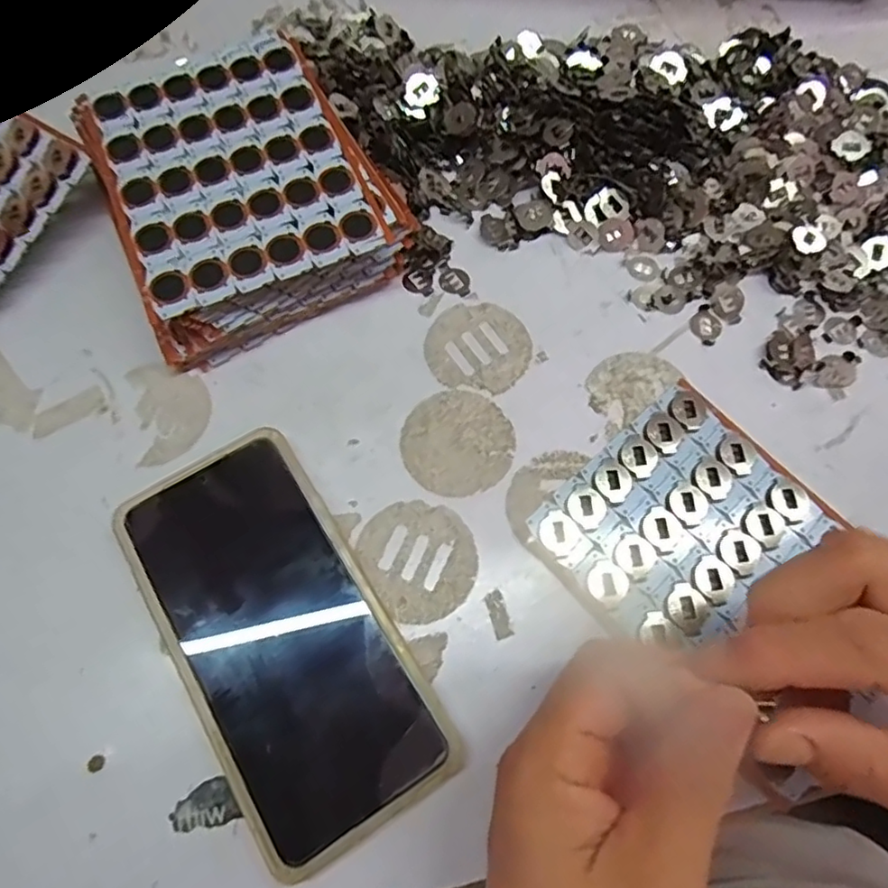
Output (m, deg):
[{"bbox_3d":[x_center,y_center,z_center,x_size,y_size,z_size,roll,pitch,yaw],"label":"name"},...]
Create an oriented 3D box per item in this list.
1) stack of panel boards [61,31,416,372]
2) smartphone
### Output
[{"bbox_3d":[-0.105,-0.133,0.318,0.129,0.040,0.151,-26,73,-11],"label":"stack of panel boards"},{"bbox_3d":[-0.068,0.077,0.253,0.081,0.016,0.167,-31,73,-12],"label":"smartphone"}]

